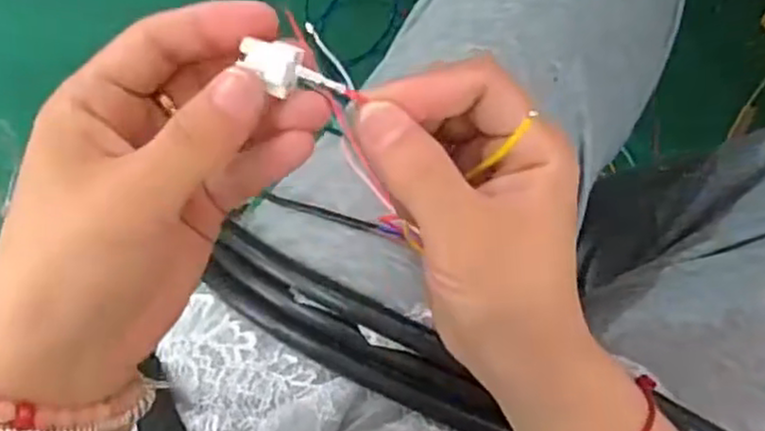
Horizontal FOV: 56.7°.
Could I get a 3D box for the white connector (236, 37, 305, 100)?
[{"bbox_3d":[-0.034,-0.047,0.215,0.017,0.007,0.015,25,91,-9],"label":"white connector"}]

